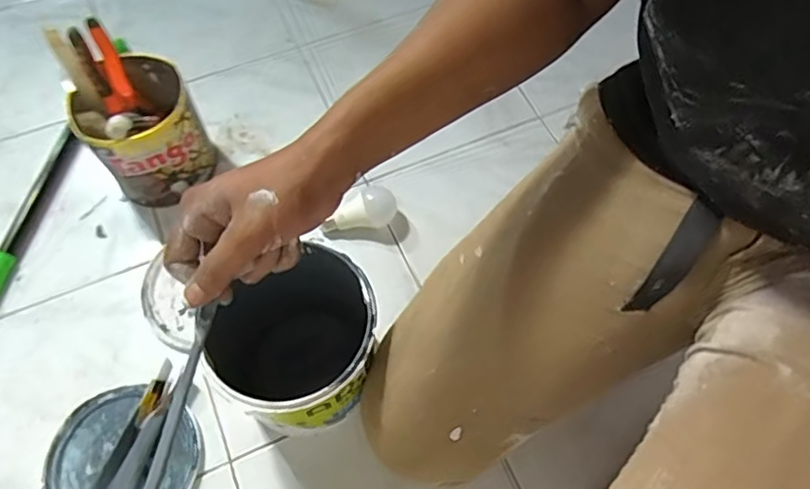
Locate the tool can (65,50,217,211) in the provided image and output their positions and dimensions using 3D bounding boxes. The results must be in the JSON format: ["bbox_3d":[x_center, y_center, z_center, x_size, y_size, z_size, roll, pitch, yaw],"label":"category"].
[{"bbox_3d":[-0.357,-0.155,0.824,0.145,0.166,0.137,0,63,0],"label":"tool can"}]

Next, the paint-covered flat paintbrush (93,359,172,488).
[{"bbox_3d":[-0.317,0.227,0.707,0.045,0.027,0.166,17,64,8],"label":"paint-covered flat paintbrush"}]

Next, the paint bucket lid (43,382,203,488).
[{"bbox_3d":[-0.339,0.257,0.704,0.176,0.013,0.169,0,63,0],"label":"paint bucket lid"}]

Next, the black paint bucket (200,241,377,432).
[{"bbox_3d":[-0.111,0.111,0.676,0.188,0.176,0.179,0,63,0],"label":"black paint bucket"}]

